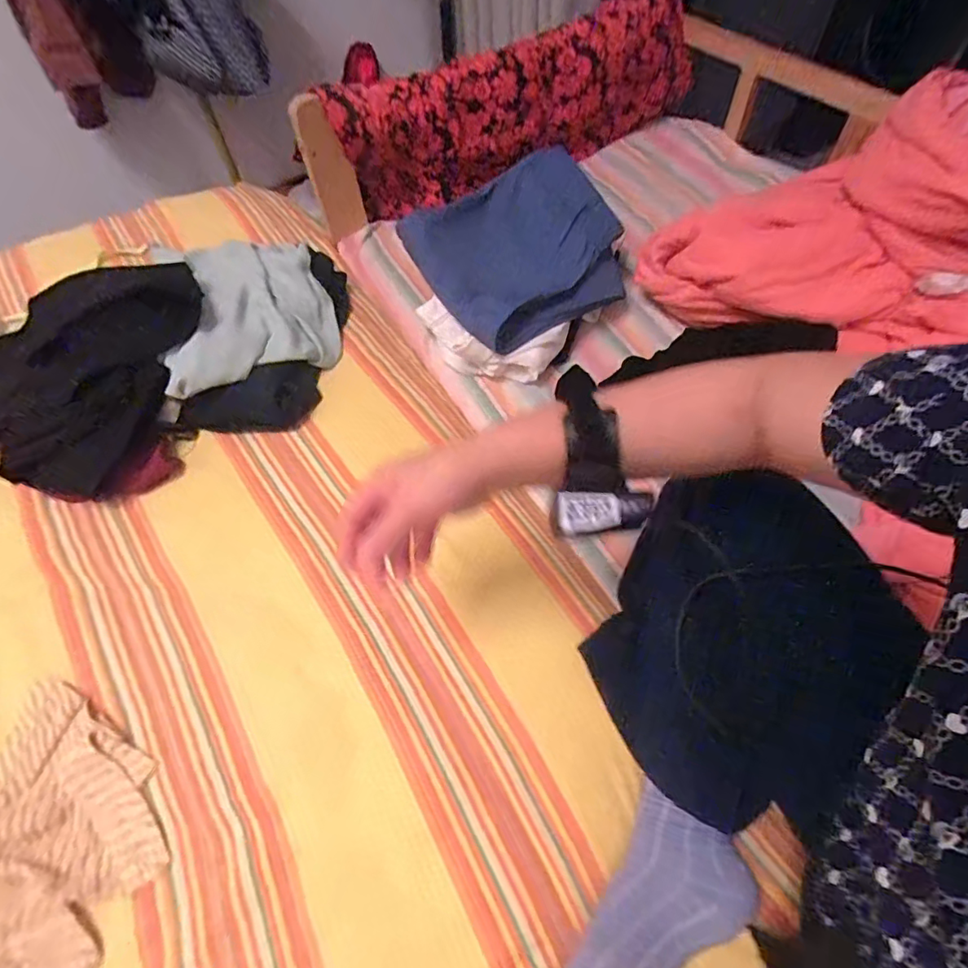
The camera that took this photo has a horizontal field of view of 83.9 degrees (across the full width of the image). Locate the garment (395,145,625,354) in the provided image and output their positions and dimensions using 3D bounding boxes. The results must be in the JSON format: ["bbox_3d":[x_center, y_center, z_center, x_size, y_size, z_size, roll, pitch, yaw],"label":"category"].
[{"bbox_3d":[0.050,-0.344,0.753,0.271,0.126,0.232,-29,61,-15],"label":"garment"}]

